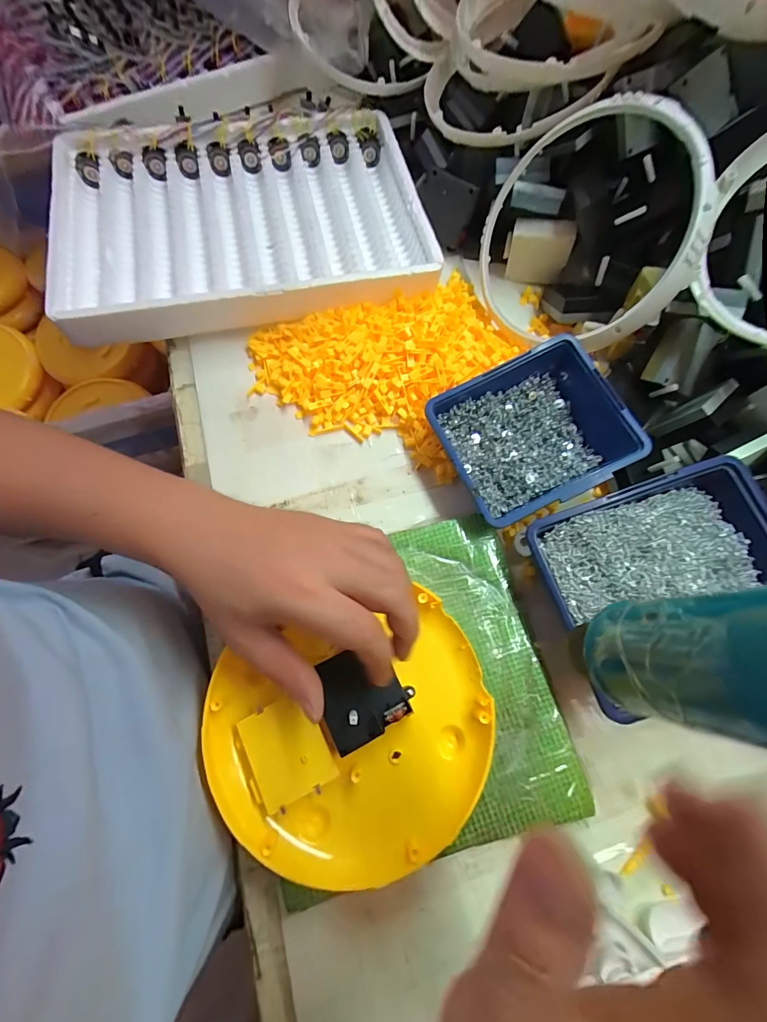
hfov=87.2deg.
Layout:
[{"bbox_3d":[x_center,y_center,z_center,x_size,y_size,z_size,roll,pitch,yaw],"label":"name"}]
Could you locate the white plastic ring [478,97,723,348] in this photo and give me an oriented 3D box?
[{"bbox_3d":[0.168,-0.233,0.341,0.178,0.174,0.023,25,28,35],"label":"white plastic ring"}]

